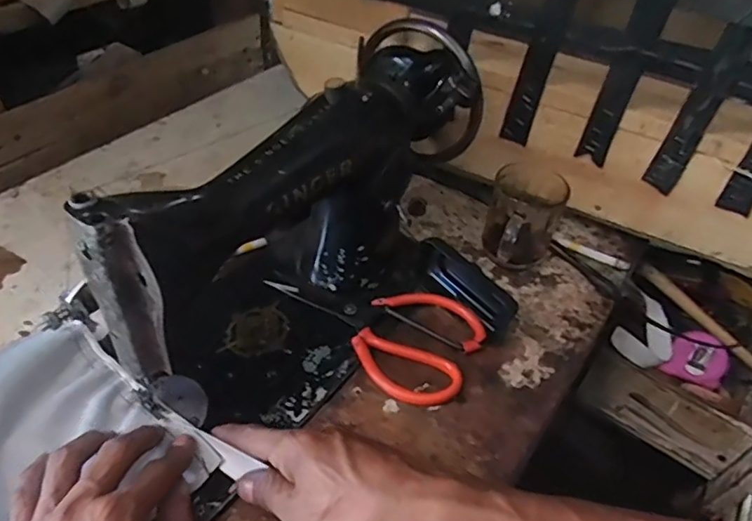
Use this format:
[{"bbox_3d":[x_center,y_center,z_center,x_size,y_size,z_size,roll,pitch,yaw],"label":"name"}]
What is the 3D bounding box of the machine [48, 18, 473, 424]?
[{"bbox_3d":[-0.060,-0.037,0.452,0.153,0.196,0.325,23,46,18],"label":"machine"}]

